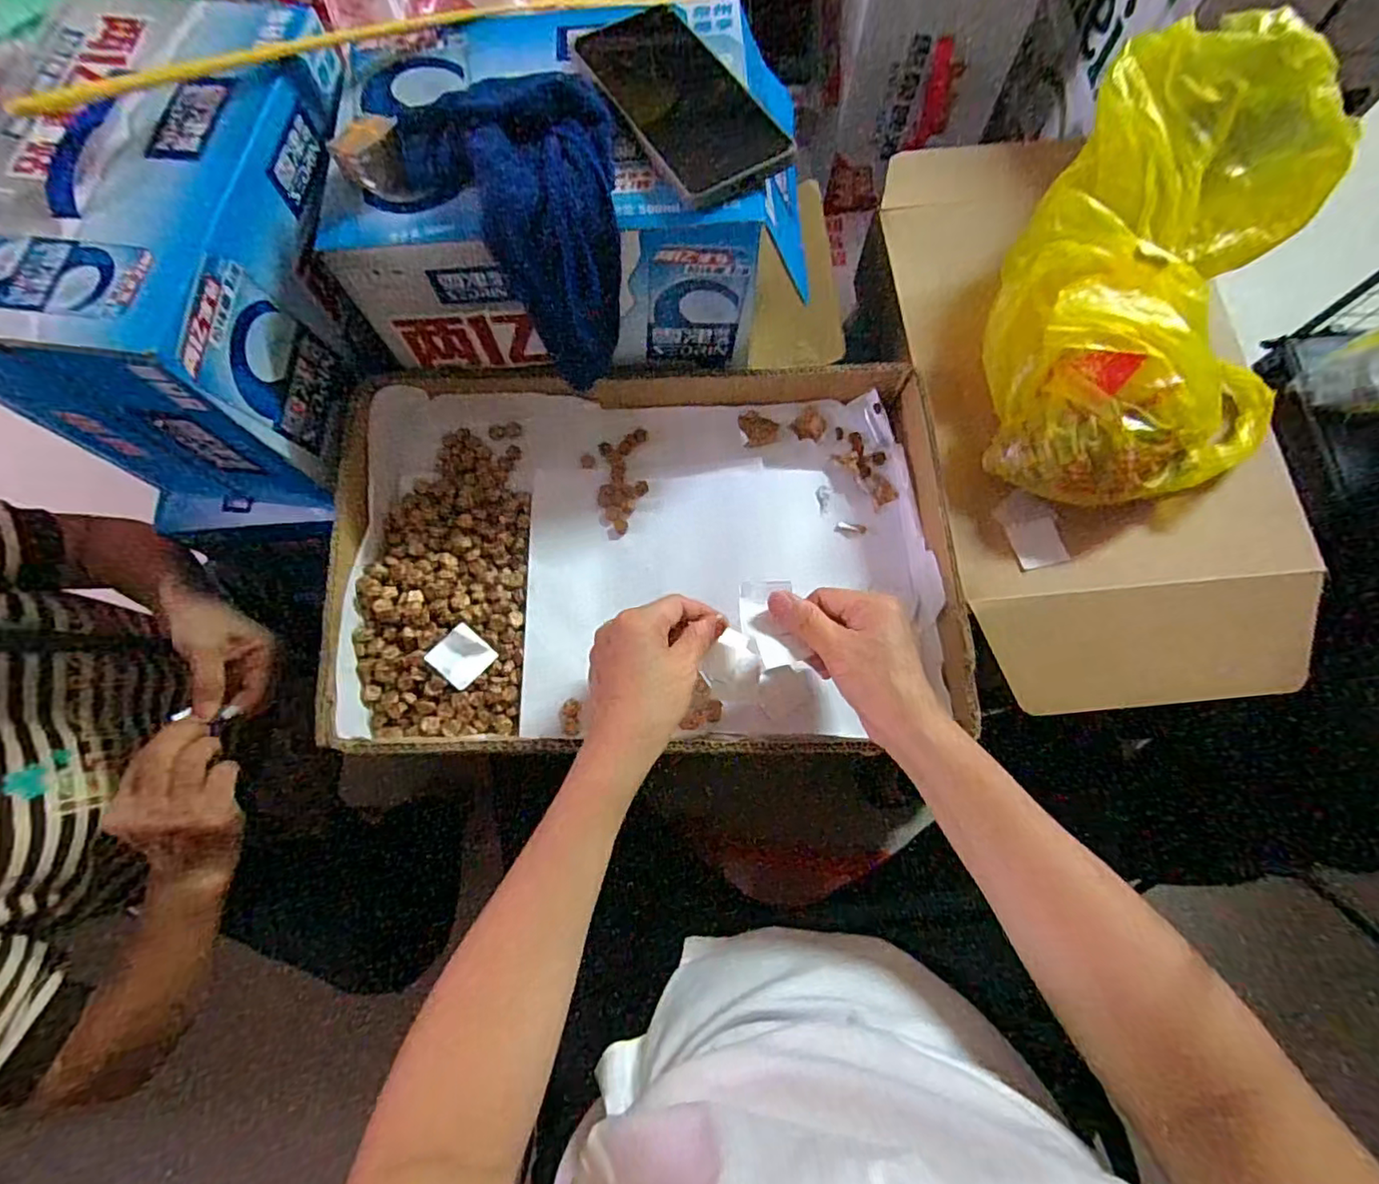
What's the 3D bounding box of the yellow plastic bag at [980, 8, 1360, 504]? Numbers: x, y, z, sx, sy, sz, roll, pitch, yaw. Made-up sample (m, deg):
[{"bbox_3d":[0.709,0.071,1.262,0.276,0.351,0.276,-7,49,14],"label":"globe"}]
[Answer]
[{"bbox_3d":[0.326,-0.213,0.419,0.206,0.124,0.300,10,74,5],"label":"yellow plastic bag"}]

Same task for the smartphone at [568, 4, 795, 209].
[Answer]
[{"bbox_3d":[-0.008,-0.314,0.385,0.076,0.015,0.167,-27,74,-6],"label":"smartphone"}]

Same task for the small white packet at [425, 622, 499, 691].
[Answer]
[{"bbox_3d":[-0.157,0.045,0.425,0.035,0.005,0.036,46,68,-11],"label":"small white packet"}]

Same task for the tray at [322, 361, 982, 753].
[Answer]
[{"bbox_3d":[-0.031,-0.033,0.460,0.429,0.063,0.297,-3,73,1],"label":"tray"}]

